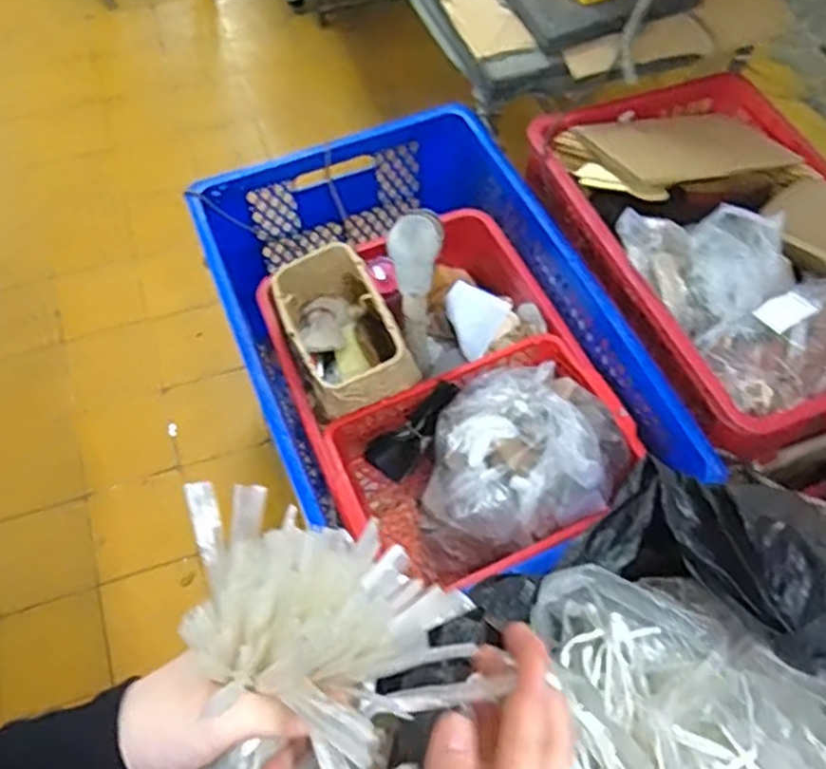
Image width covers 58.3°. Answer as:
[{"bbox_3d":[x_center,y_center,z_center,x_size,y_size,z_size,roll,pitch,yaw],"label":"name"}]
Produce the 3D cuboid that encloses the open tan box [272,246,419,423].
[{"bbox_3d":[-0.115,-0.068,1.159,0.156,0.158,0.254,-21,64,-12],"label":"open tan box"}]

